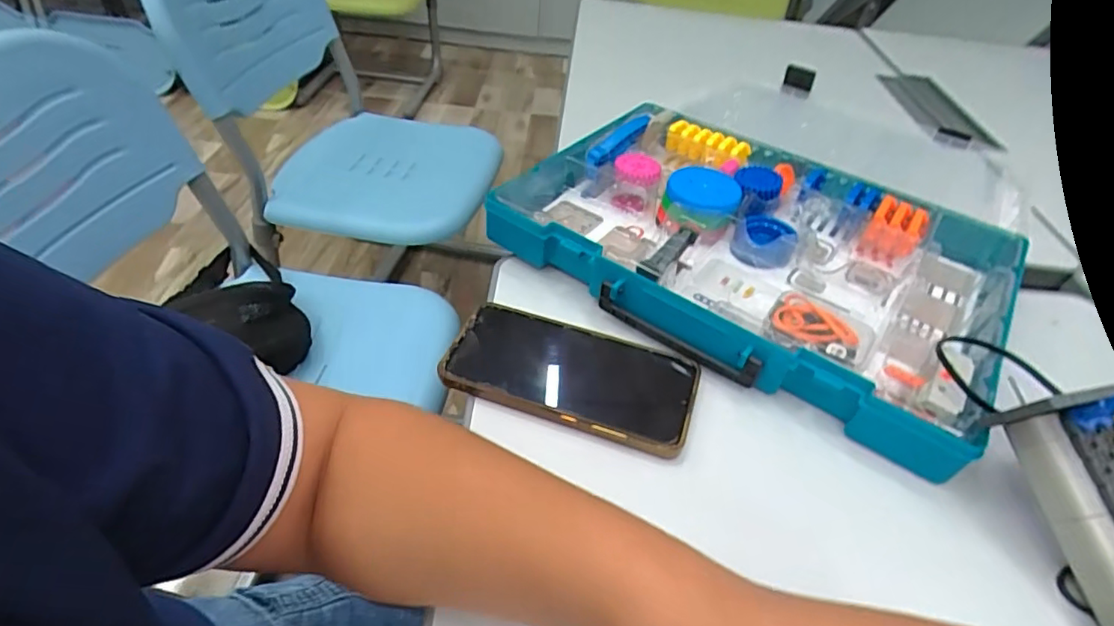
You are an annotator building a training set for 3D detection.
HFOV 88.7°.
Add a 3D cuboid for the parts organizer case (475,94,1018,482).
[{"bbox_3d":[0.139,-0.056,0.448,0.366,0.056,0.230,28,47,21],"label":"parts organizer case"}]

